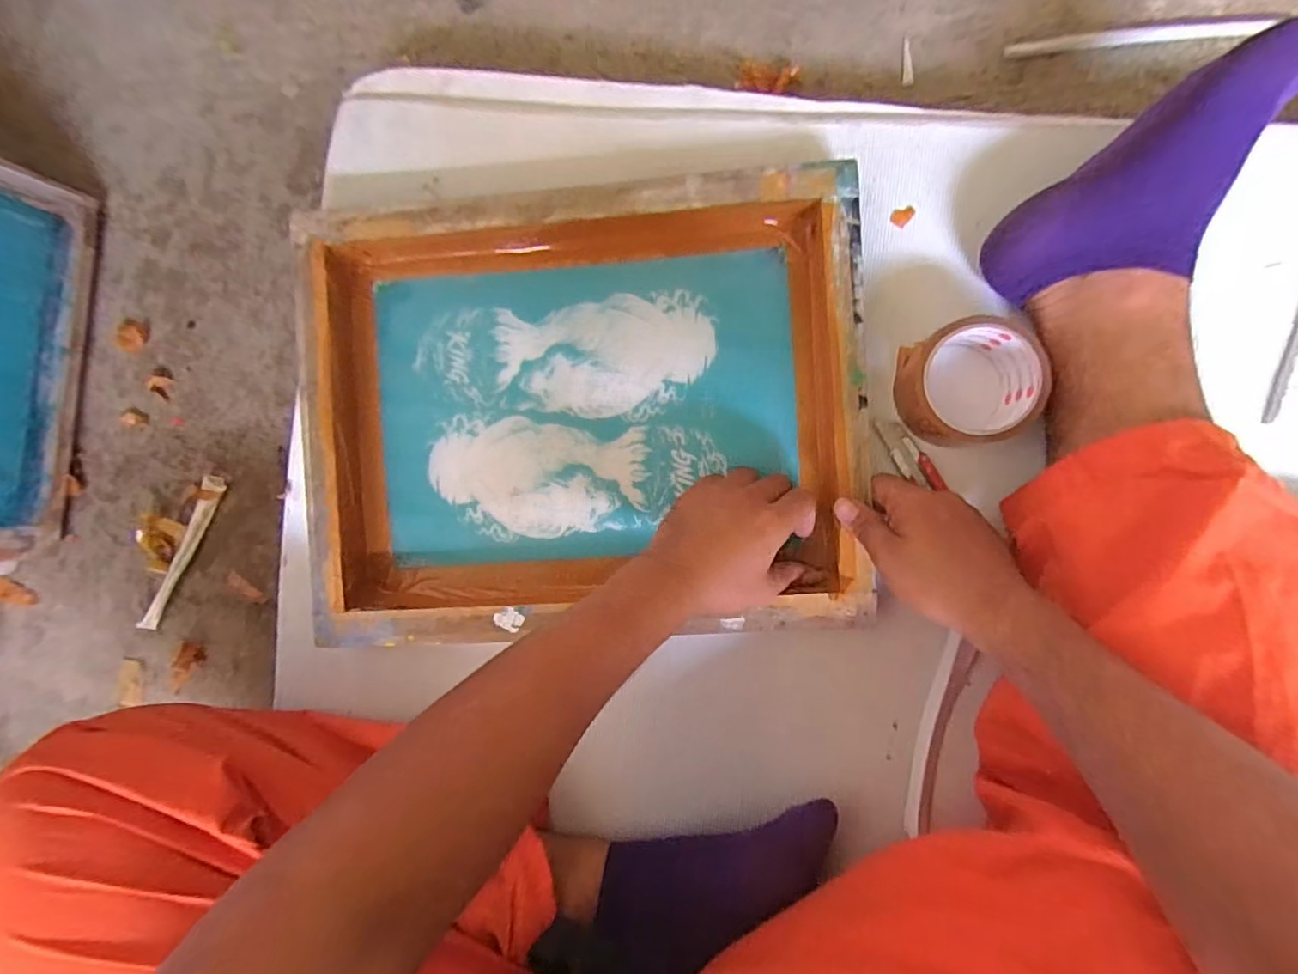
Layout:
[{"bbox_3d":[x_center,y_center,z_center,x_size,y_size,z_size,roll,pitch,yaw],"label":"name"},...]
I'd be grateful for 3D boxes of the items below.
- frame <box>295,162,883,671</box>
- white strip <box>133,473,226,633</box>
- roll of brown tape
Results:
[{"bbox_3d":[-0.052,-0.059,0.459,0.438,0.052,0.347,-5,91,5],"label":"frame"},{"bbox_3d":[-0.478,0.069,0.578,0.022,0.014,0.170,25,93,4],"label":"white strip"},{"bbox_3d":[0.247,-0.079,0.437,0.090,0.054,0.089,0,90,5],"label":"roll of brown tape"}]

